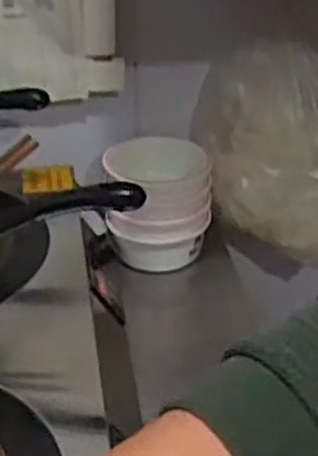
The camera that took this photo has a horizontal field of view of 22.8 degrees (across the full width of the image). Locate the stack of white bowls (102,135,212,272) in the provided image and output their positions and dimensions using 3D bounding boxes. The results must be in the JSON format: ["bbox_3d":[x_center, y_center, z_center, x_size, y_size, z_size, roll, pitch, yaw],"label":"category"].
[{"bbox_3d":[-0.001,-0.030,1.040,0.141,0.139,0.129,0,32,0],"label":"stack of white bowls"}]

